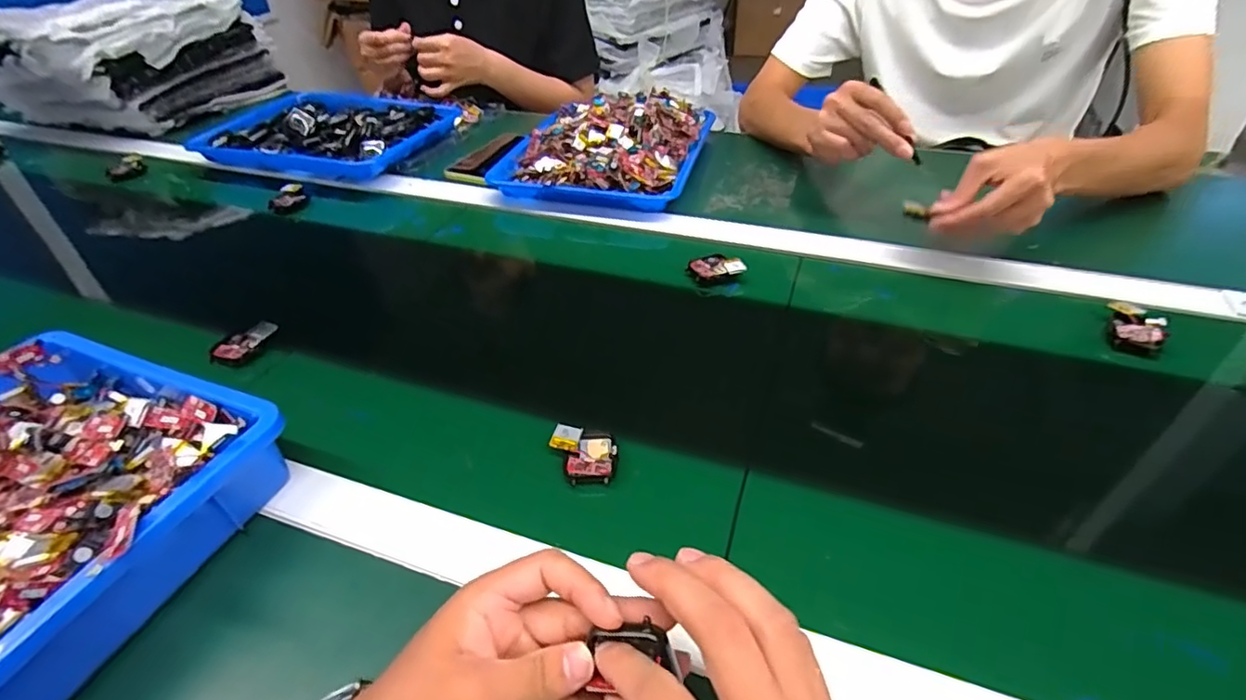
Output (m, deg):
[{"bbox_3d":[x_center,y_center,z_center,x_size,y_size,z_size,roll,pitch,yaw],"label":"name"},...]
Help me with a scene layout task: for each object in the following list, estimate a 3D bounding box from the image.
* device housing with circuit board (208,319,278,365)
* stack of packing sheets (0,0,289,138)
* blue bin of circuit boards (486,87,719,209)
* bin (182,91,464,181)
[{"bbox_3d":[-0.341,-0.007,0.523,0.058,0.017,0.026,-34,49,-13],"label":"device housing with circuit board"},{"bbox_3d":[-0.837,-0.495,1.000,0.274,0.193,0.329,11,43,15],"label":"stack of packing sheets"},{"bbox_3d":[-0.021,-0.281,0.789,0.249,0.066,0.276,10,43,14],"label":"blue bin of circuit boards"},{"bbox_3d":[-0.415,-0.328,0.862,0.312,0.050,0.265,7,42,11],"label":"bin"}]

